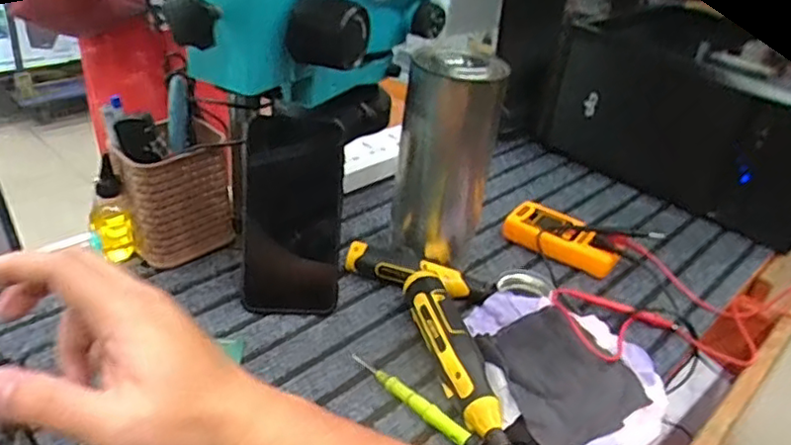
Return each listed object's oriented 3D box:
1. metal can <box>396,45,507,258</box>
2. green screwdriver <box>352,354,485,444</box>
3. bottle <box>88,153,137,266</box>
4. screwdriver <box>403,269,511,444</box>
[{"bbox_3d":[0.045,-0.051,0.599,0.085,0.201,0.073,7,31,1],"label":"metal can"},{"bbox_3d":[0.013,0.130,0.472,0.011,0.016,0.126,-23,42,-39],"label":"green screwdriver"},{"bbox_3d":[-0.250,-0.011,0.564,0.035,0.089,0.031,-9,35,-24],"label":"bottle"},{"bbox_3d":[0.043,0.104,0.492,0.034,0.036,0.188,-2,32,-15],"label":"screwdriver"}]

